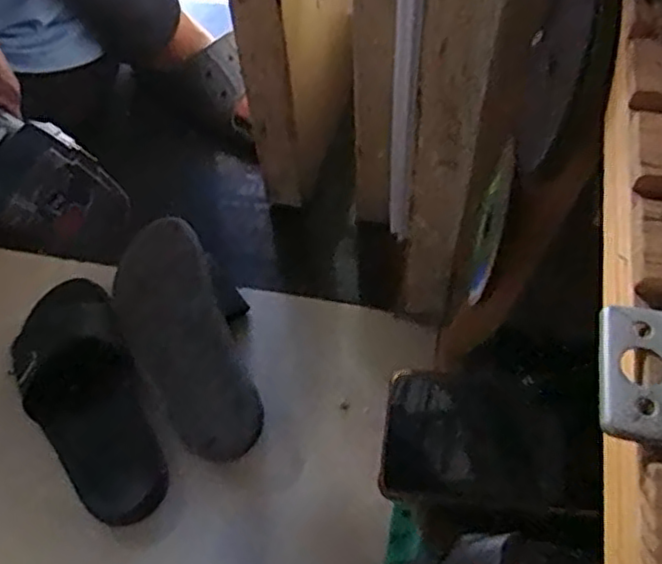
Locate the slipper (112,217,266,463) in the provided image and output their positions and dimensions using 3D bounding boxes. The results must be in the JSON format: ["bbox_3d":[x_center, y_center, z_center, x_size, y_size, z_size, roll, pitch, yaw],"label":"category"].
[{"bbox_3d":[-0.145,0.056,0.695,0.121,0.065,0.266,-22,59,-11],"label":"slipper"}]

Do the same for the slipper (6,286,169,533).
[{"bbox_3d":[-0.241,0.118,0.669,0.108,0.064,0.254,-24,59,-12],"label":"slipper"}]

